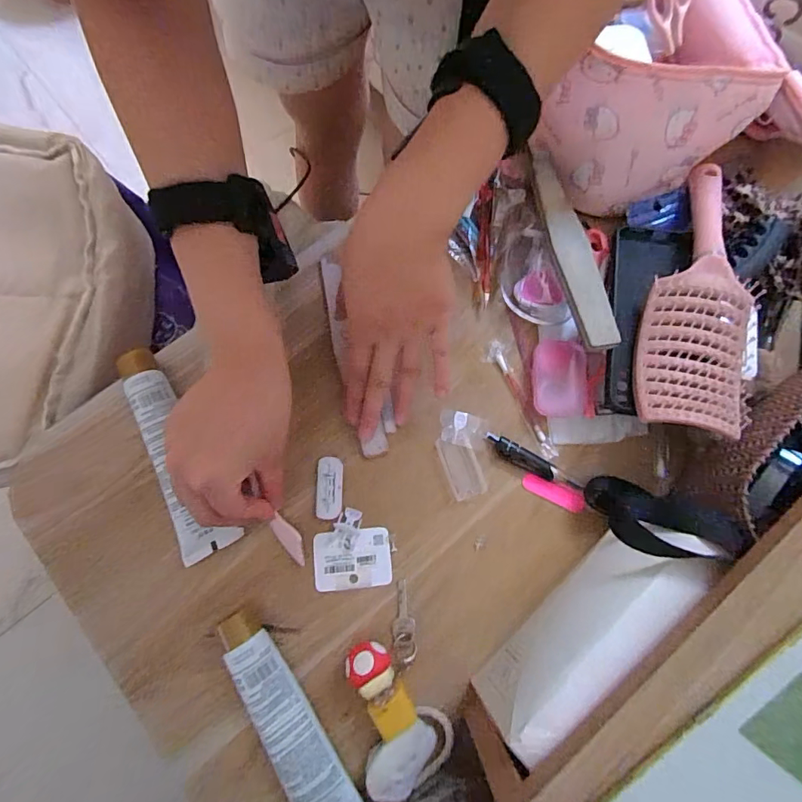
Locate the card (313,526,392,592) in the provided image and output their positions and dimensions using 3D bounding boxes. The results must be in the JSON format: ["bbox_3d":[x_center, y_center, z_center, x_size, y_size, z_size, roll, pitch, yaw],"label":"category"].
[{"bbox_3d":[-0.036,0.115,0.343,0.055,0.004,0.043,-5,79,-3],"label":"card"}]

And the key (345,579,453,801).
[{"bbox_3d":[-0.005,0.191,0.313,0.054,0.024,0.115,-14,77,-5],"label":"key"}]

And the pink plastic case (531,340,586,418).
[{"bbox_3d":[0.125,-0.018,0.373,0.039,0.015,0.062,3,76,-1],"label":"pink plastic case"}]

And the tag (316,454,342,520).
[{"bbox_3d":[-0.054,0.065,0.352,0.019,0.004,0.045,-1,76,-2],"label":"tag"}]

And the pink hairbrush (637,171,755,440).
[{"bbox_3d":[0.216,-0.080,0.338,0.066,0.030,0.212,14,76,2],"label":"pink hairbrush"}]

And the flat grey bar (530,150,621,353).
[{"bbox_3d":[0.130,-0.121,0.362,0.027,0.007,0.175,-14,71,9],"label":"flat grey bar"}]

